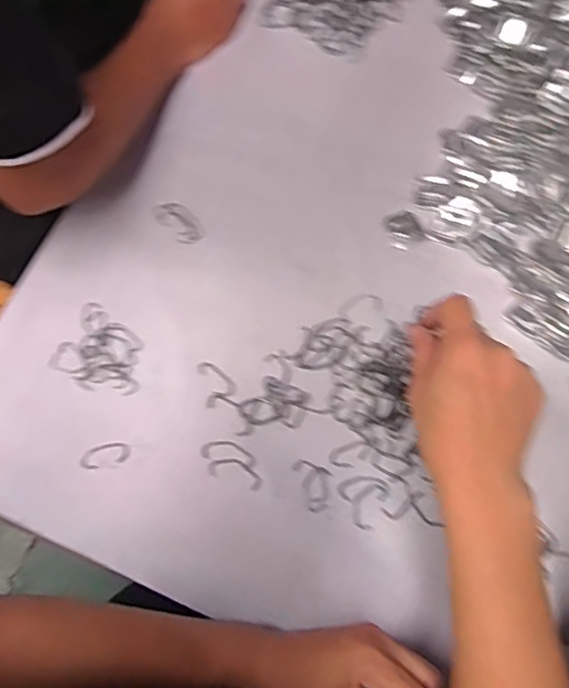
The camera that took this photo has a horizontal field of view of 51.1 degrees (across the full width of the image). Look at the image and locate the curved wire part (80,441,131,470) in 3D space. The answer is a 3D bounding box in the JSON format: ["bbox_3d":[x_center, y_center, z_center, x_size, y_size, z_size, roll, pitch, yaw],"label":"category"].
[{"bbox_3d":[-0.140,0.086,0.464,0.039,0.004,0.018,-14,69,-3],"label":"curved wire part"}]

